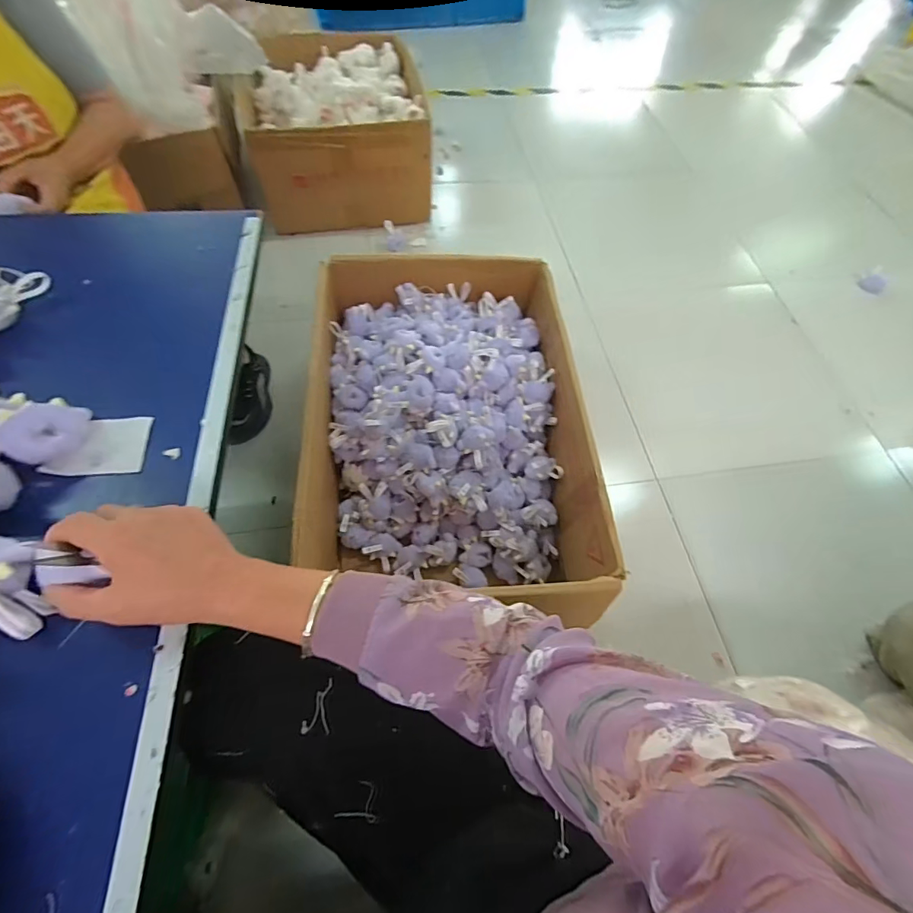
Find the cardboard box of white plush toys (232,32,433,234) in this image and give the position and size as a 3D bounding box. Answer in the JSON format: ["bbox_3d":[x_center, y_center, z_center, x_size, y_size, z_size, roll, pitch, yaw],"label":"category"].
[{"bbox_3d":[-0.372,-1.010,1.450,0.511,0.294,0.536,-10,62,-9],"label":"cardboard box of white plush toys"}]

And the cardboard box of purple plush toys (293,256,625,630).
[{"bbox_3d":[-0.024,-0.049,0.925,0.475,0.266,0.733,-3,61,-5],"label":"cardboard box of purple plush toys"}]

